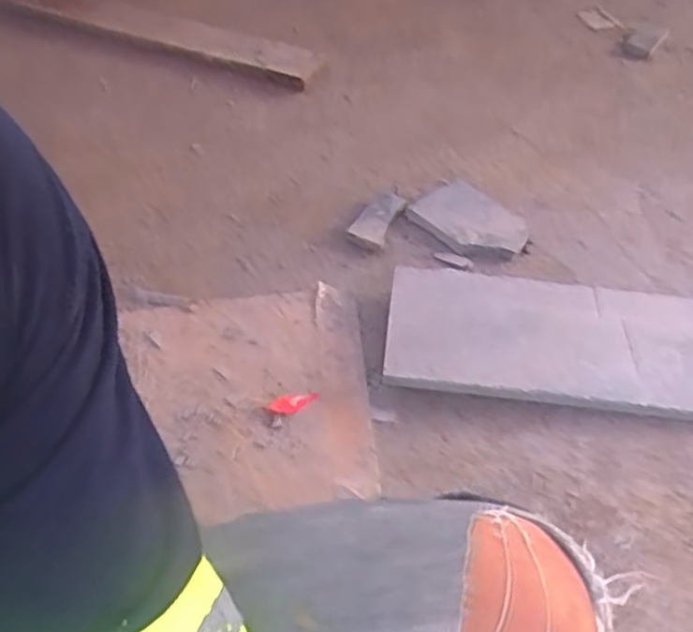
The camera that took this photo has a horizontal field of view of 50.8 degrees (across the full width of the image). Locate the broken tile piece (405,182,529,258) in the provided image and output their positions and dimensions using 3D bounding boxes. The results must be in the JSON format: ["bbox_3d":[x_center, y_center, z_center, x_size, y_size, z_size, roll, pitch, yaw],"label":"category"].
[{"bbox_3d":[0.193,-0.147,1.138,0.126,0.019,0.173,-34,57,-25],"label":"broken tile piece"}]

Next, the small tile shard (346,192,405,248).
[{"bbox_3d":[0.047,-0.154,1.150,0.061,0.013,0.117,17,52,15],"label":"small tile shard"}]

